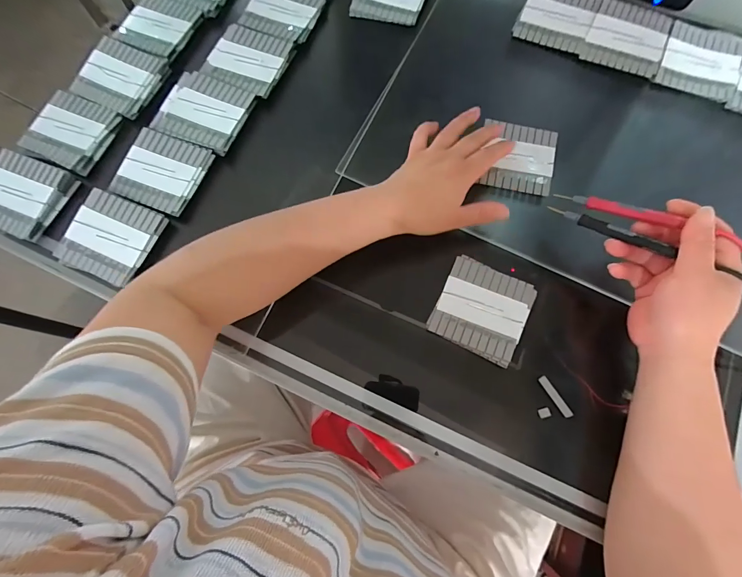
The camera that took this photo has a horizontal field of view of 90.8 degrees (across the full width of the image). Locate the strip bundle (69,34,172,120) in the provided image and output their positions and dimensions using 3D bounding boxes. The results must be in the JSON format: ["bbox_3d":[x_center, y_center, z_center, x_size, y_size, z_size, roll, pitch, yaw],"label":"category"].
[{"bbox_3d":[-0.277,-0.236,0.400,0.085,0.013,0.081,23,75,8],"label":"strip bundle"}]

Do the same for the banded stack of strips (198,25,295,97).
[{"bbox_3d":[-0.137,-0.257,0.412,0.084,0.013,0.078,22,75,8],"label":"banded stack of strips"}]

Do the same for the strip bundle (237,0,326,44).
[{"bbox_3d":[-0.103,-0.326,0.432,0.080,0.011,0.078,21,75,7],"label":"strip bundle"}]

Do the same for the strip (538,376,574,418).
[{"bbox_3d":[0.160,0.094,0.316,0.007,0.004,0.039,-30,75,-8],"label":"strip"}]

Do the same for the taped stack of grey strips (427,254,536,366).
[{"bbox_3d":[0.103,0.018,0.337,0.079,0.004,0.080,25,75,9],"label":"taped stack of grey strips"}]

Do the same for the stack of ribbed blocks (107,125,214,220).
[{"bbox_3d":[-0.214,-0.119,0.372,0.081,0.011,0.078,18,74,7],"label":"stack of ribbed blocks"}]

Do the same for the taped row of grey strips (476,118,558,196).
[{"bbox_3d":[0.151,-0.135,0.373,0.069,0.008,0.074,12,74,5],"label":"taped row of grey strips"}]

